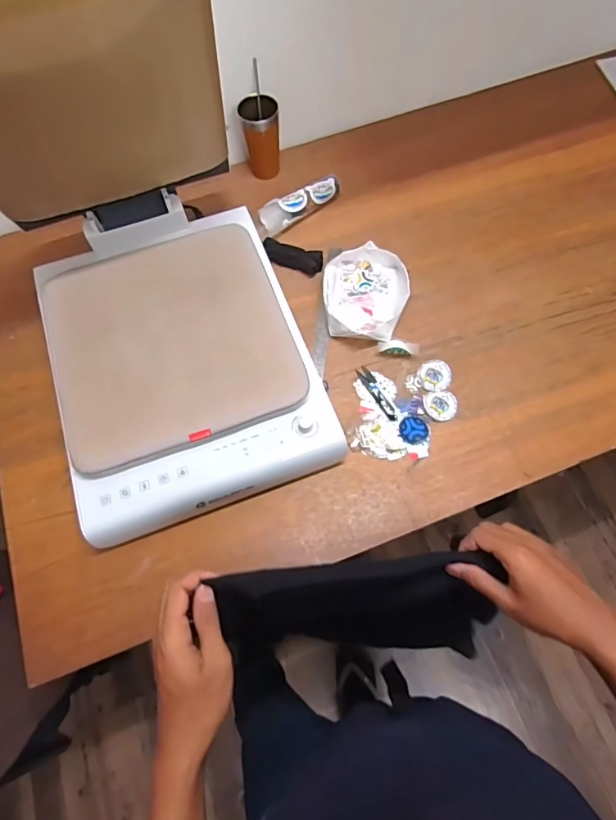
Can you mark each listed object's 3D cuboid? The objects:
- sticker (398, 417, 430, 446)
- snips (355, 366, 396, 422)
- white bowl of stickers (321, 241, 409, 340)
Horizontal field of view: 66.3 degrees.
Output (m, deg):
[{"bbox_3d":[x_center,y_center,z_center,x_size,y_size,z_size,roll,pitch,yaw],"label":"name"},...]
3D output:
[{"bbox_3d":[0.186,0.035,0.825,0.050,0.004,0.050,0,70,1],"label":"sticker"},{"bbox_3d":[0.126,-0.030,0.857,0.024,0.008,0.116,-29,72,-9],"label":"snips"},{"bbox_3d":[0.110,-0.224,0.909,0.161,0.042,0.207,4,70,3],"label":"white bowl of stickers"}]

